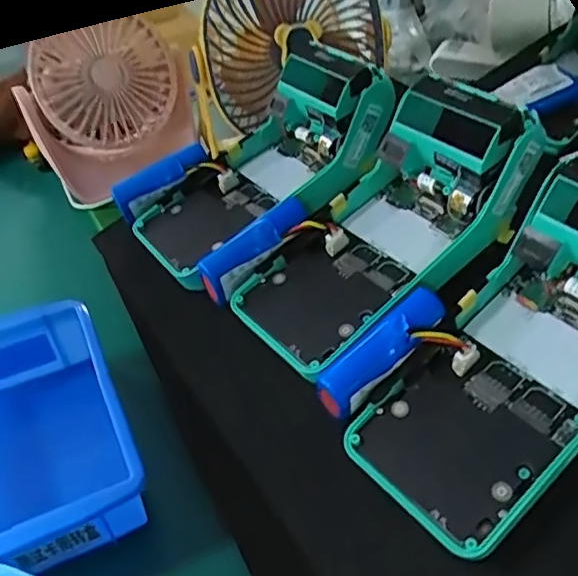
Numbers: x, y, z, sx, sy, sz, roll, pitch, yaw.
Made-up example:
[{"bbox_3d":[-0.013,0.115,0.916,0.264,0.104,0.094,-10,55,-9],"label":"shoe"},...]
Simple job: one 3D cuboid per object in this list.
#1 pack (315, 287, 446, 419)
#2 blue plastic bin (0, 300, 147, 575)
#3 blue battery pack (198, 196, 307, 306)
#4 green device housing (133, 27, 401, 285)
[{"bbox_3d":[0.042,0.028,0.273,0.070,0.019,0.021,-42,58,-9],"label":"pack"},{"bbox_3d":[-0.144,0.086,0.334,0.104,0.070,0.141,-14,48,-14],"label":"blue plastic bin"},{"bbox_3d":[-0.018,-0.022,0.331,0.070,0.023,0.019,-40,57,-9],"label":"blue battery pack"},{"bbox_3d":[-0.010,-0.077,0.374,0.177,0.102,0.088,-34,56,-29],"label":"green device housing"}]

